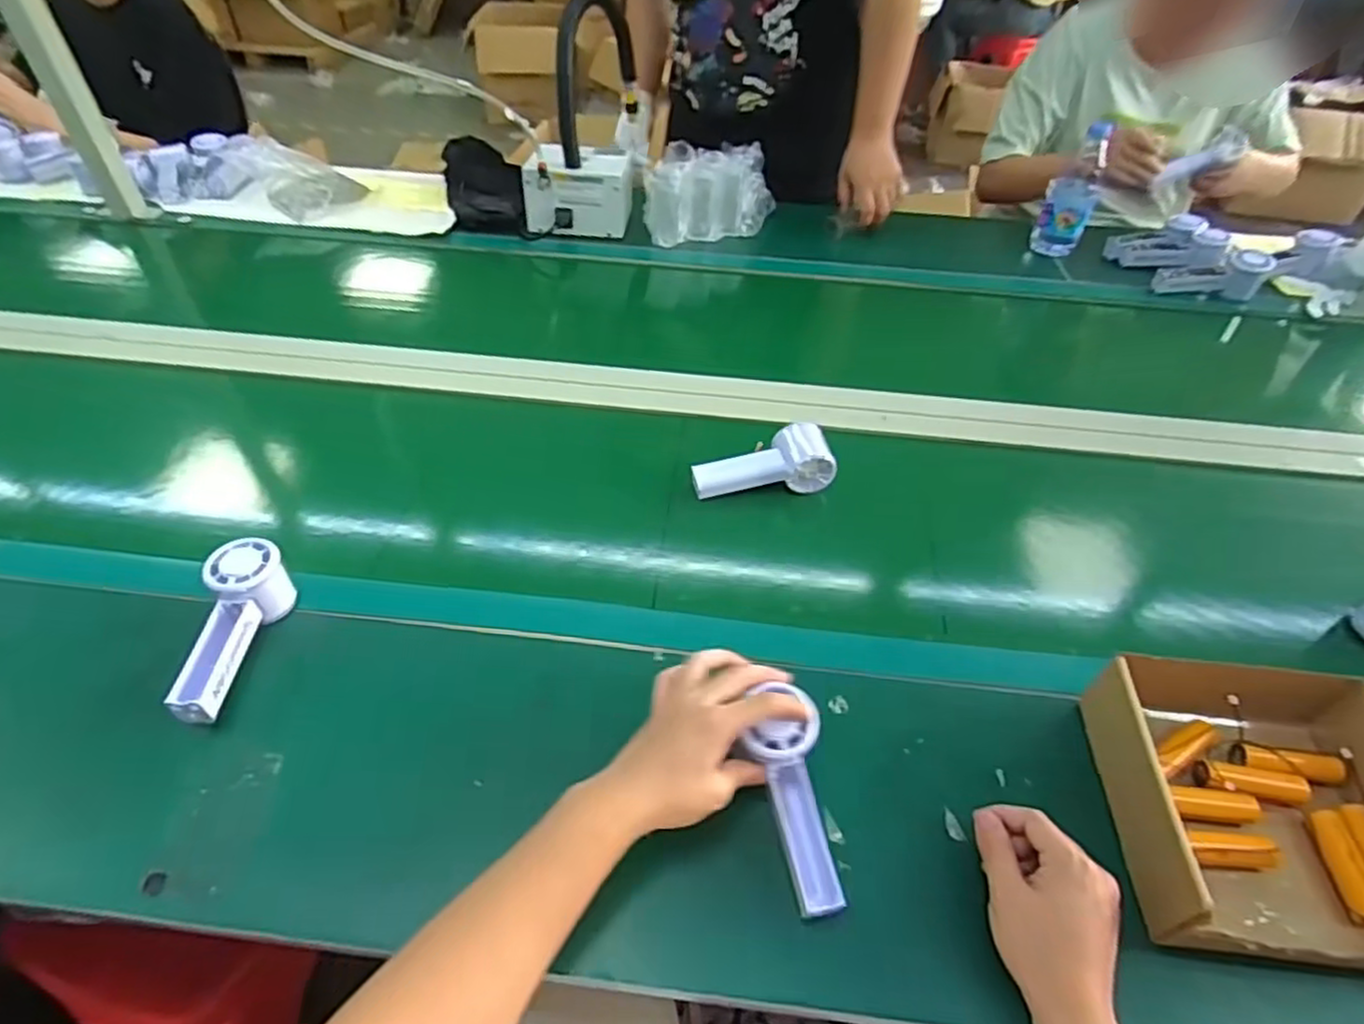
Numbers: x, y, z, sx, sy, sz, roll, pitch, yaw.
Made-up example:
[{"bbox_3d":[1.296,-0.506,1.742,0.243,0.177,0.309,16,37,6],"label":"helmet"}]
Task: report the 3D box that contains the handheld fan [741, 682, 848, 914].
[{"bbox_3d":[0.080,0.200,0.498,0.049,0.029,0.144,-5,69,-8],"label":"handheld fan"}]

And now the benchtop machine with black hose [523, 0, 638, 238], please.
[{"bbox_3d":[-0.166,-0.674,1.178,0.183,0.309,0.309,1,46,-2],"label":"benchtop machine with black hose"}]

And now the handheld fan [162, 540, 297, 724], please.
[{"bbox_3d":[-0.370,0.101,0.588,0.051,0.064,0.152,-3,46,-5],"label":"handheld fan"}]

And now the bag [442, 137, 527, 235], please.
[{"bbox_3d":[-0.348,-0.570,1.246,0.123,0.098,0.214,-10,47,-12],"label":"bag"}]

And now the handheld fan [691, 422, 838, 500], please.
[{"bbox_3d":[0.086,-0.053,0.760,0.145,0.046,0.062,-7,46,-9],"label":"handheld fan"}]

